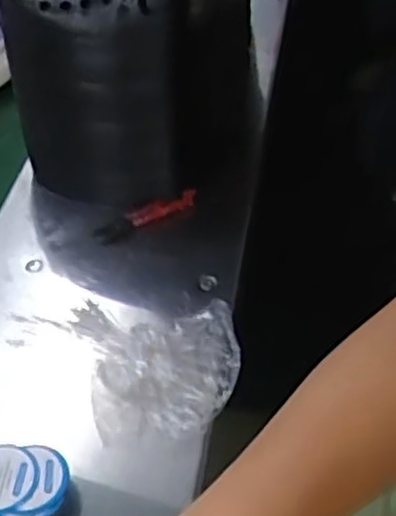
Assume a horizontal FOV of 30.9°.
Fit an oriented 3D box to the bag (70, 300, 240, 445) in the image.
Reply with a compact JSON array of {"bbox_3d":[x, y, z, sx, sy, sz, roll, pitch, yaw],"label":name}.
[{"bbox_3d":[-0.034,0.078,0.551,0.125,0.038,0.120,1,48,-5],"label":"bag"}]

